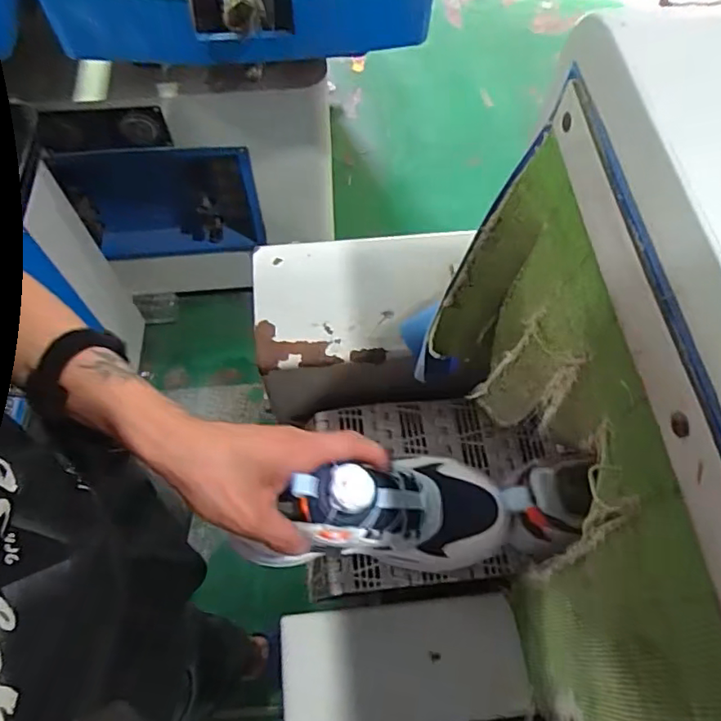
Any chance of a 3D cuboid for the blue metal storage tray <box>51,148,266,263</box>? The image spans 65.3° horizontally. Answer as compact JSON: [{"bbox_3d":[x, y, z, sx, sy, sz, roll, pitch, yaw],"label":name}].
[{"bbox_3d":[-0.455,-0.368,1.318,0.426,0.348,0.083,-6,65,-4],"label":"blue metal storage tray"}]

